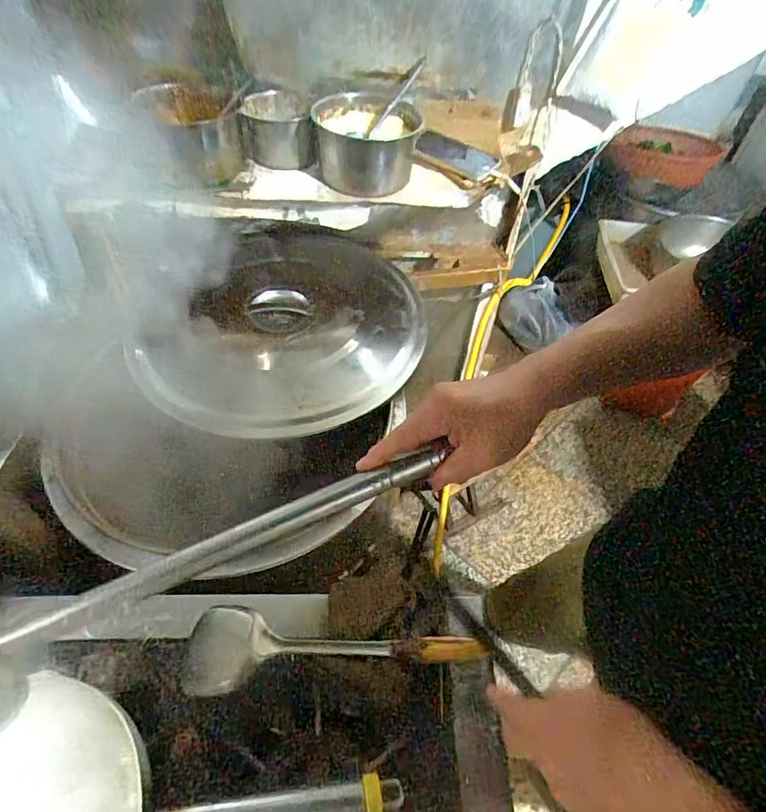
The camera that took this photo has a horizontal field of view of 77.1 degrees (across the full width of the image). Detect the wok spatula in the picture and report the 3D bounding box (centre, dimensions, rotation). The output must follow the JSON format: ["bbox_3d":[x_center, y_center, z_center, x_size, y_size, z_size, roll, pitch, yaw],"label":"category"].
[{"bbox_3d":[-0.059,0.258,0.545,0.324,0.034,0.087,-4,52,-6],"label":"wok spatula"}]

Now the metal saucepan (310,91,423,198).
[{"bbox_3d":[-0.033,-0.423,0.772,0.163,0.093,0.172,9,51,4],"label":"metal saucepan"}]

